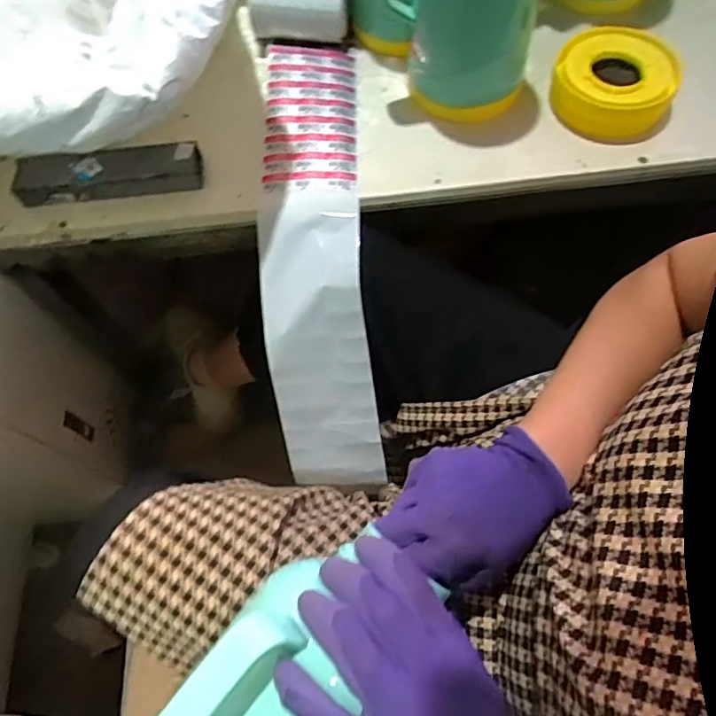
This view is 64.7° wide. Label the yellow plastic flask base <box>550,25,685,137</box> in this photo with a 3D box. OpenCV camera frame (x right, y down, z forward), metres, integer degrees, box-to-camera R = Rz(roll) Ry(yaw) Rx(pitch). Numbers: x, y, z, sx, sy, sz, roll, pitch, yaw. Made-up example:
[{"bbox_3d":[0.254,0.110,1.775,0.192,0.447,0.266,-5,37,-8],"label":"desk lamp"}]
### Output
[{"bbox_3d":[0.295,-0.317,0.654,0.136,0.043,0.132,14,66,10],"label":"yellow plastic flask base"}]

